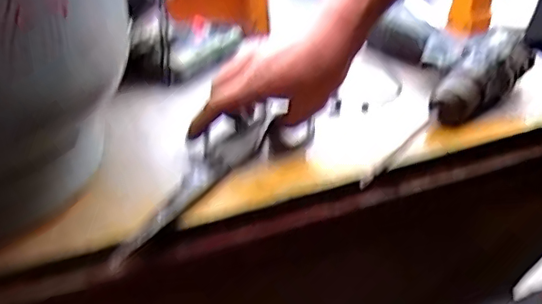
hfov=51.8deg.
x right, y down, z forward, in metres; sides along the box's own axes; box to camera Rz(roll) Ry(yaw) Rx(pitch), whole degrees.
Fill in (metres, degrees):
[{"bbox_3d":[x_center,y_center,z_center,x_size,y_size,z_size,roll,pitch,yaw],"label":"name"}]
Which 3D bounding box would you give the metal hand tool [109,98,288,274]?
[{"bbox_3d":[-0.059,0.015,0.449,0.049,0.025,0.220,13,35,21],"label":"metal hand tool"}]

